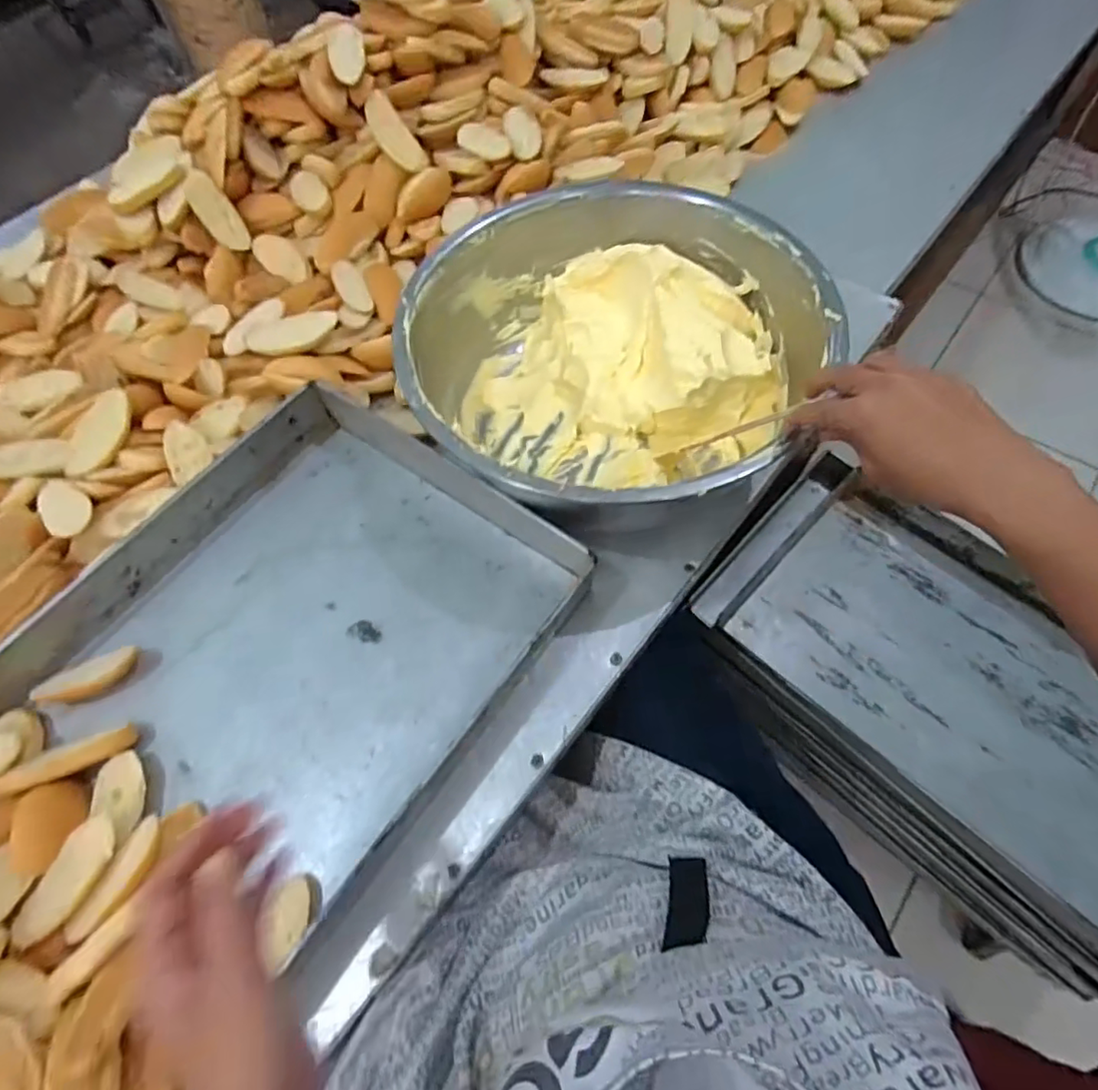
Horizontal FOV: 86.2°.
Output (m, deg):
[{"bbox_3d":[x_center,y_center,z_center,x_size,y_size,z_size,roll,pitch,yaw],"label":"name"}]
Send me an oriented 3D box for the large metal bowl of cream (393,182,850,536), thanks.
[{"bbox_3d":[0.055,-0.172,0.579,0.356,0.146,0.370,-1,62,2],"label":"large metal bowl of cream"}]

